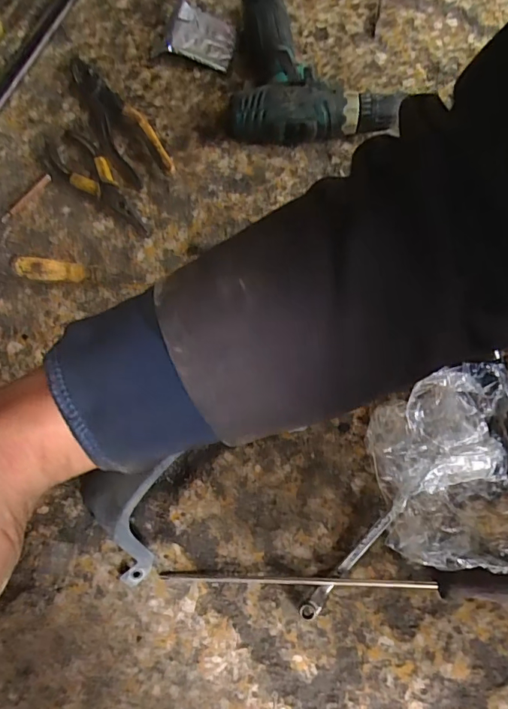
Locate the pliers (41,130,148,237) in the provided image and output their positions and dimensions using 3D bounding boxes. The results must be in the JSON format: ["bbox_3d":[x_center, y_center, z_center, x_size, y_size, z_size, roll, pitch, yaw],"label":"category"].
[{"bbox_3d":[-0.179,-0.194,0.516,0.053,0.015,0.164,-41,78,-10],"label":"pliers"}]

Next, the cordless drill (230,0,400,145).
[{"bbox_3d":[0.071,-0.346,0.549,0.191,0.054,0.201,2,75,1],"label":"cordless drill"}]

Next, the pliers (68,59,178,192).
[{"bbox_3d":[-0.165,-0.275,0.535,0.058,0.021,0.195,-32,77,-8],"label":"pliers"}]

